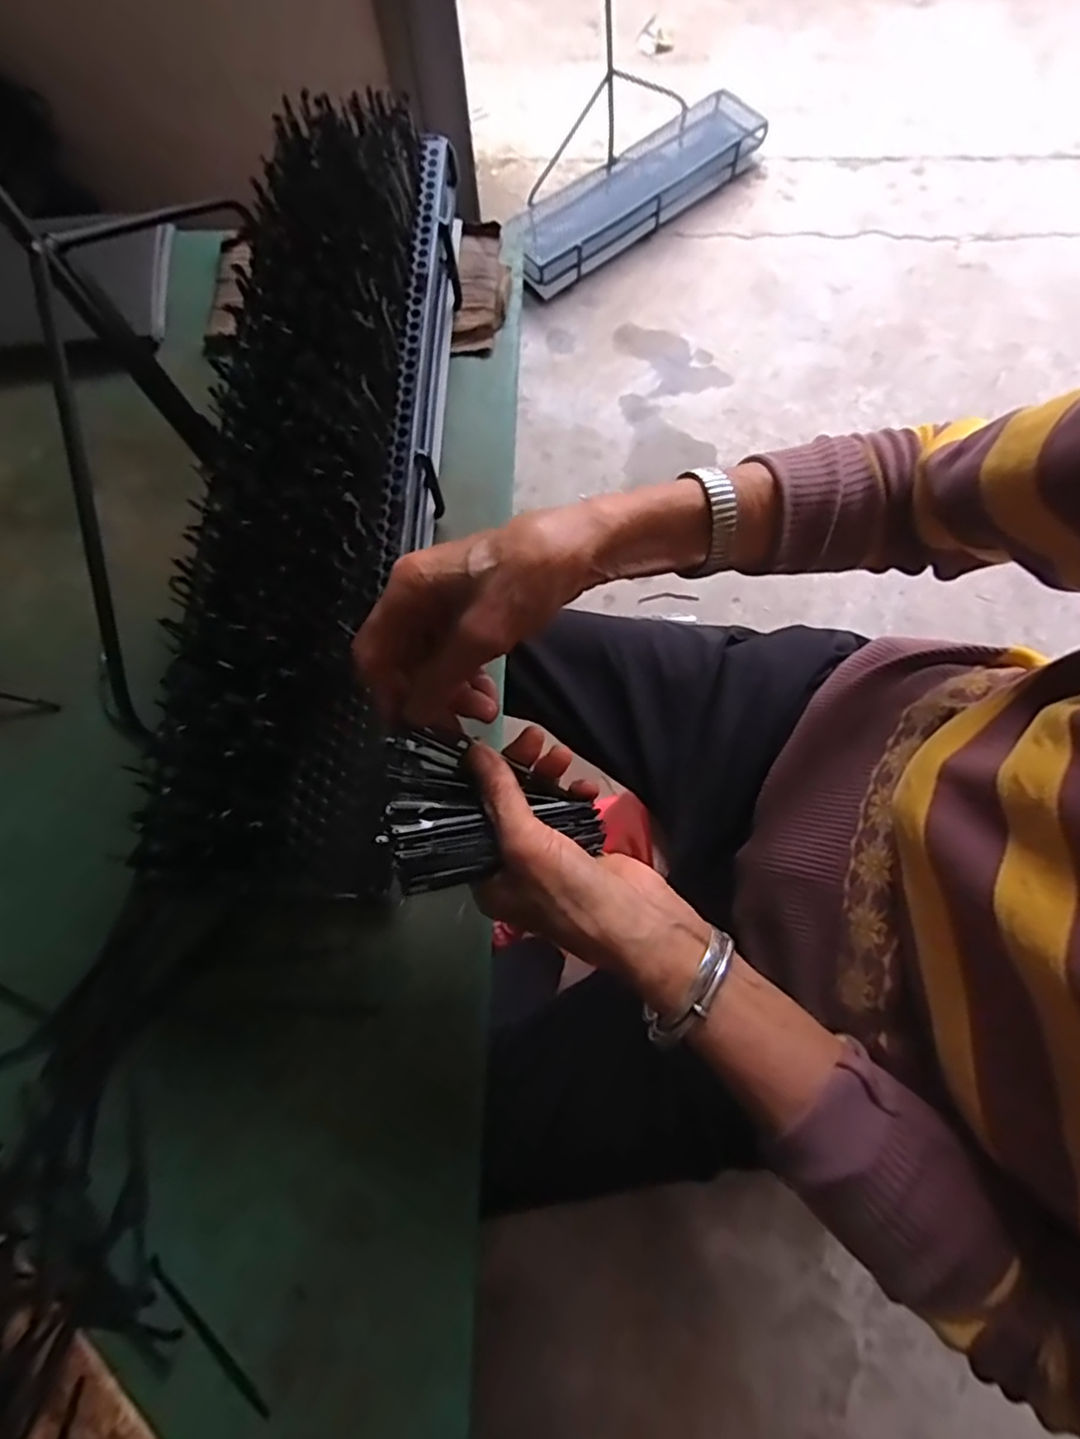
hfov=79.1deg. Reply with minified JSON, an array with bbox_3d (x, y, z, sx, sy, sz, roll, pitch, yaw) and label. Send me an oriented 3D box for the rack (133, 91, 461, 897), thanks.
[{"bbox_3d":[-0.142,-0.172,0.469,0.144,0.132,0.571,4,74,4],"label":"rack"}]

